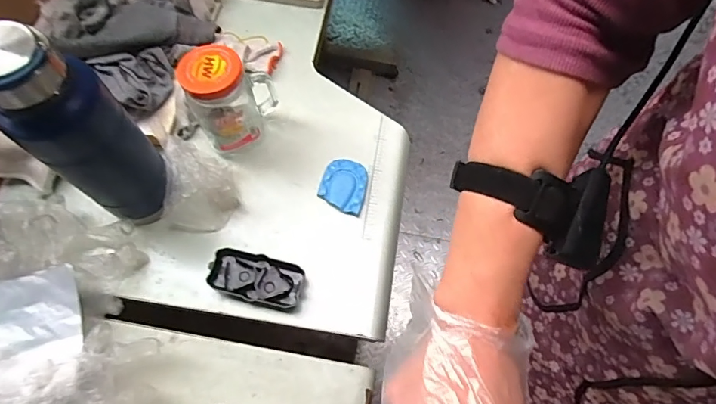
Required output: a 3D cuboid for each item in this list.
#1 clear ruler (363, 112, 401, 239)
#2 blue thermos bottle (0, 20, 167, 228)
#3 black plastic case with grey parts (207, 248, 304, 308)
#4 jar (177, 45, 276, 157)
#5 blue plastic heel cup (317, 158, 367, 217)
[{"bbox_3d":[0.033,-0.036,0.606,0.028,0.009,0.182,10,67,2],"label":"clear ruler"},{"bbox_3d":[-0.271,-0.055,0.456,0.089,0.270,0.072,-17,69,-9],"label":"blue thermos bottle"},{"bbox_3d":[-0.122,0.092,0.532,0.107,0.030,0.051,11,67,3],"label":"black plastic case with grey parts"},{"bbox_3d":[-0.158,-0.126,0.565,0.103,0.143,0.074,-15,68,-8],"label":"jar"},{"bbox_3d":[-0.020,-0.023,0.596,0.060,0.012,0.076,12,67,3],"label":"blue plastic heel cup"}]

